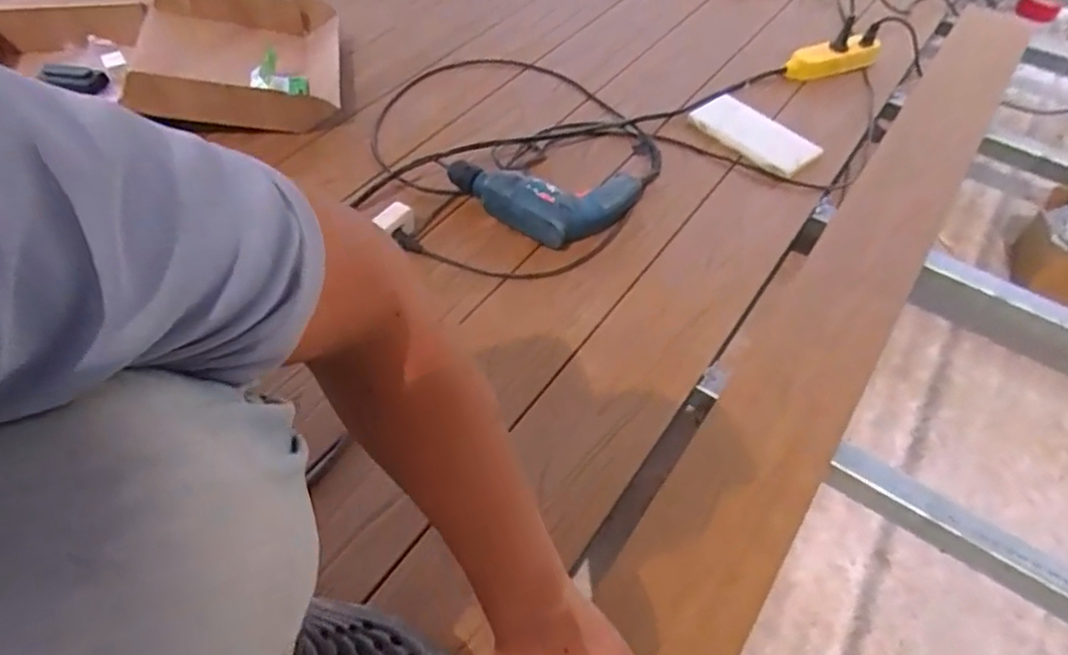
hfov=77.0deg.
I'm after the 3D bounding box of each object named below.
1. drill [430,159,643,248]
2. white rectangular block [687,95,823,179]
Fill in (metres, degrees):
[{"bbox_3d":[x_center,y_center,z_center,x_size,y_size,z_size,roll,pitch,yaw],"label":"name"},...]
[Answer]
[{"bbox_3d":[0.006,-0.222,0.993,0.256,0.063,0.189,37,59,22],"label":"drill"},{"bbox_3d":[0.370,-0.325,1.125,0.117,0.009,0.211,-30,60,-24],"label":"white rectangular block"}]

